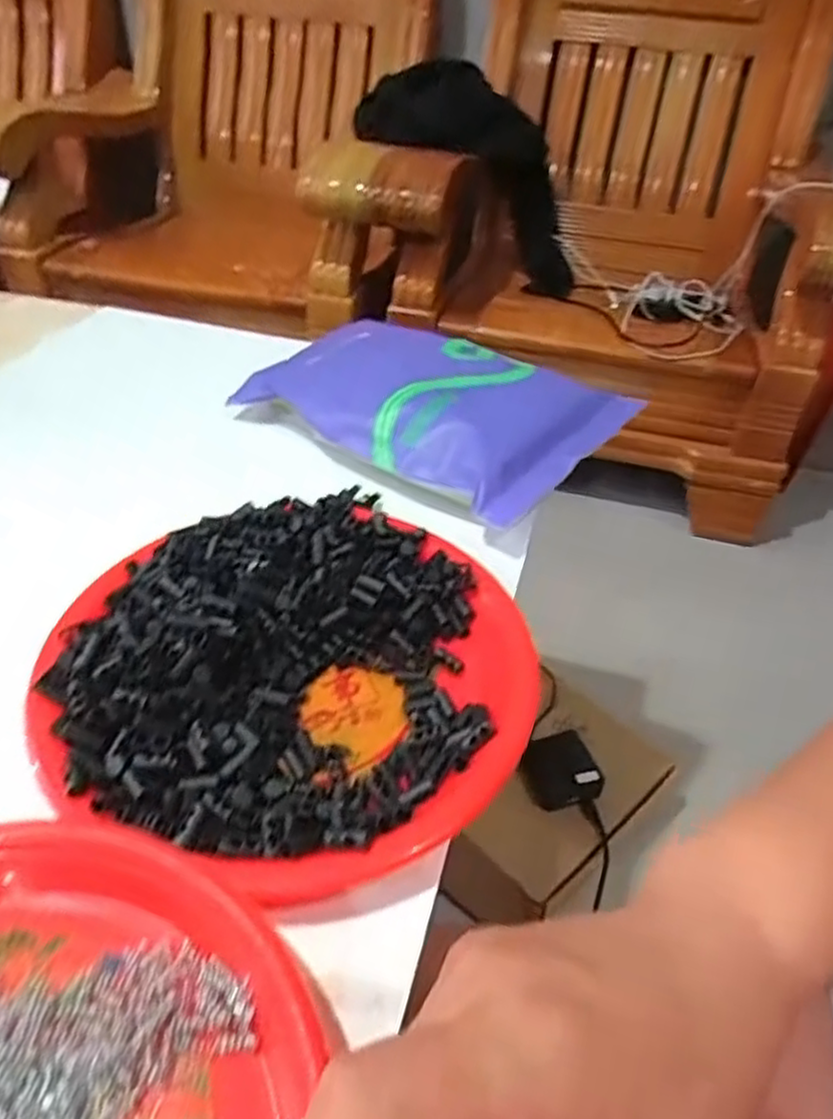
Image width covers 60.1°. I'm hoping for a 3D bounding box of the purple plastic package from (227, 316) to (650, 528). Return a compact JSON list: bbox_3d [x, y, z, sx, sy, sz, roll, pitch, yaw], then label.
[{"bbox_3d":[0.012,-0.133,0.595,0.281,0.043,0.178,27,46,25],"label":"purple plastic package"}]

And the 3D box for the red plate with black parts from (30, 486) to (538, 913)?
[{"bbox_3d":[-0.062,0.047,0.383,0.241,0.041,0.232,2,41,-2],"label":"red plate with black parts"}]

